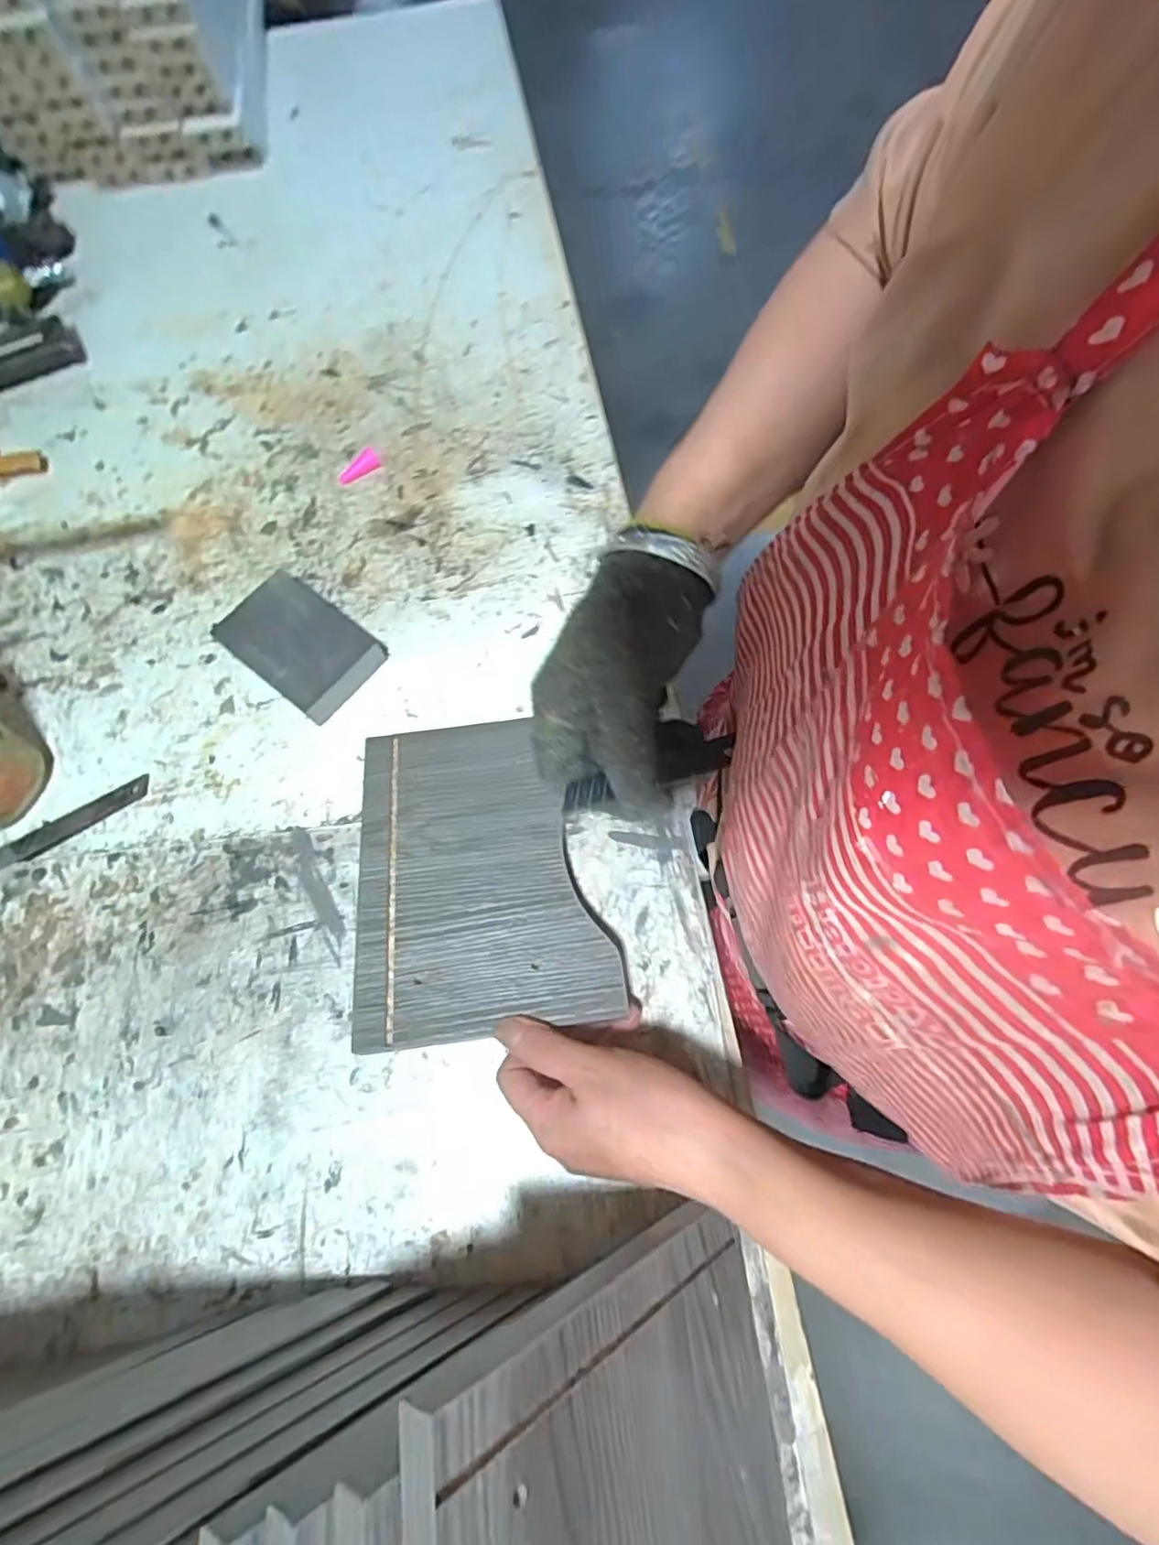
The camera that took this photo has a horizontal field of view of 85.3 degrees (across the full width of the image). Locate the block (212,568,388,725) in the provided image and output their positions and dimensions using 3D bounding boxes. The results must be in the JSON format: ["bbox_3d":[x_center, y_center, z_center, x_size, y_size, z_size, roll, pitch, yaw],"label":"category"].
[{"bbox_3d":[-0.196,-0.090,0.444,0.105,0.028,0.070,36,75,12],"label":"block"}]

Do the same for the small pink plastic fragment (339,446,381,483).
[{"bbox_3d":[-0.179,-0.247,0.509,0.036,0.012,0.014,-31,73,-9],"label":"small pink plastic fragment"}]

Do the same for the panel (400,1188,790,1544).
[{"bbox_3d":[0.021,0.262,0.232,0.009,0.190,0.151,-20,70,35],"label":"panel"}]

